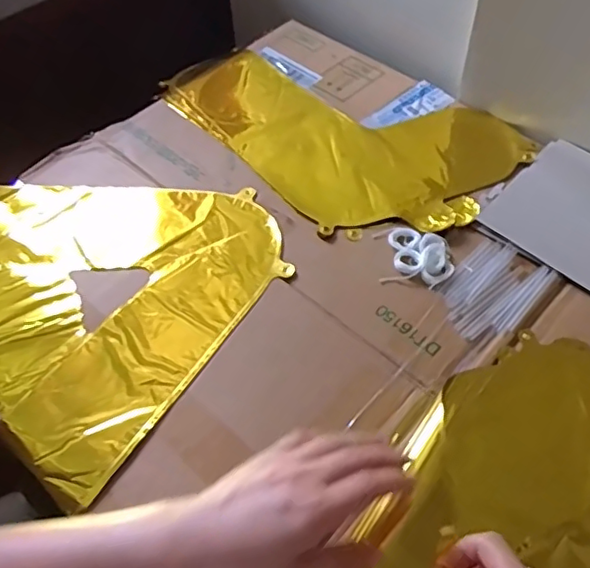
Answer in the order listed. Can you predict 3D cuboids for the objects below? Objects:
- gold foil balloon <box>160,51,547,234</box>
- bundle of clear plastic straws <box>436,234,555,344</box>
[{"bbox_3d":[0.048,-0.188,0.673,0.243,0.006,0.380,-35,60,-20],"label":"gold foil balloon"},{"bbox_3d":[0.174,0.005,0.533,0.071,0.004,0.106,33,62,23],"label":"bundle of clear plastic straws"}]

